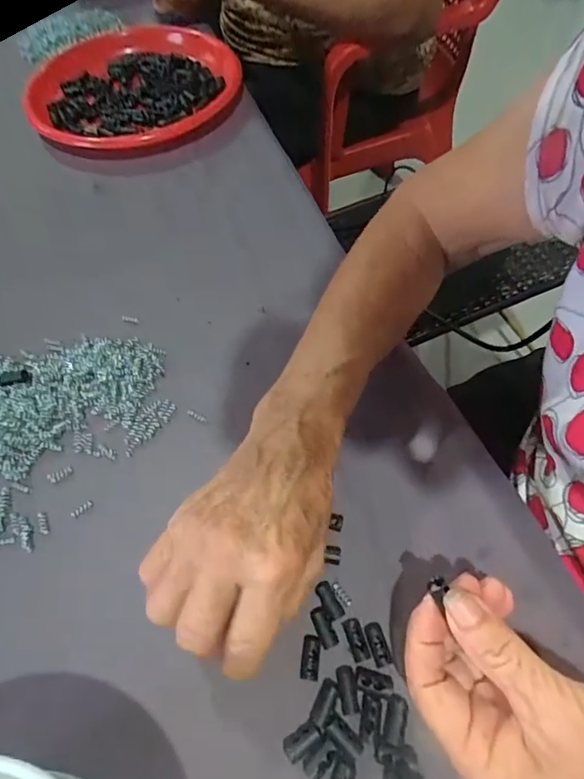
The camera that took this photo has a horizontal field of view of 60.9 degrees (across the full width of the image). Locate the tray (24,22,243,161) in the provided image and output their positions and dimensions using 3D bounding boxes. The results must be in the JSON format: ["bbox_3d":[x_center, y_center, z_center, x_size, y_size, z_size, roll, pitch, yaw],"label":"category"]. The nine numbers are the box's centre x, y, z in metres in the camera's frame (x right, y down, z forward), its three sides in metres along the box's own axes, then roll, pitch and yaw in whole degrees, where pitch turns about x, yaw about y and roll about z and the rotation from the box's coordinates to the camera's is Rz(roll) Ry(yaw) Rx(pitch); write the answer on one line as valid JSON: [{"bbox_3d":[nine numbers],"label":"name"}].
[{"bbox_3d":[-0.171,-0.331,0.545,0.227,0.042,0.232,-2,58,0],"label":"tray"}]

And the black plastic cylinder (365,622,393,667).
[{"bbox_3d":[0.045,0.133,0.261,0.009,0.008,0.022,-14,46,-7],"label":"black plastic cylinder"}]

